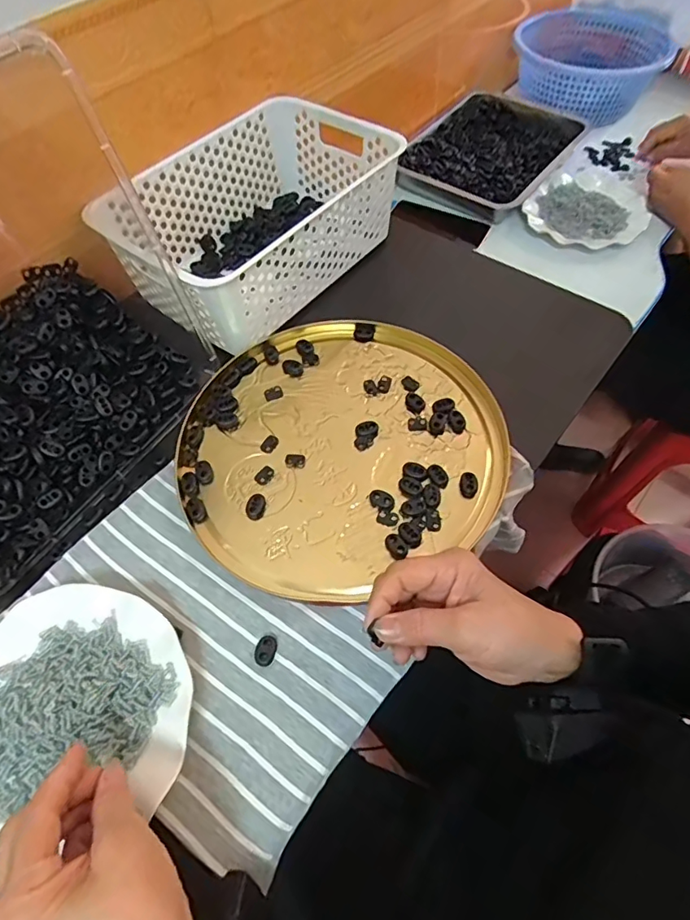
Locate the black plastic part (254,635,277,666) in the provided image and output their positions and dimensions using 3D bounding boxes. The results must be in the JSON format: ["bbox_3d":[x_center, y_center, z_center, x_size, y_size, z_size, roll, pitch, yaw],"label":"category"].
[{"bbox_3d":[-0.059,0.141,0.379,0.014,0.009,0.021,14,60,10],"label":"black plastic part"}]

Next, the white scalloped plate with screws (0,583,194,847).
[{"bbox_3d":[-0.200,0.175,0.353,0.178,0.026,0.170,-1,58,1],"label":"white scalloped plate with screws"}]

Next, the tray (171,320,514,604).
[{"bbox_3d":[-0.008,-0.022,0.475,0.293,0.011,0.273,-1,58,1],"label":"tray"}]

